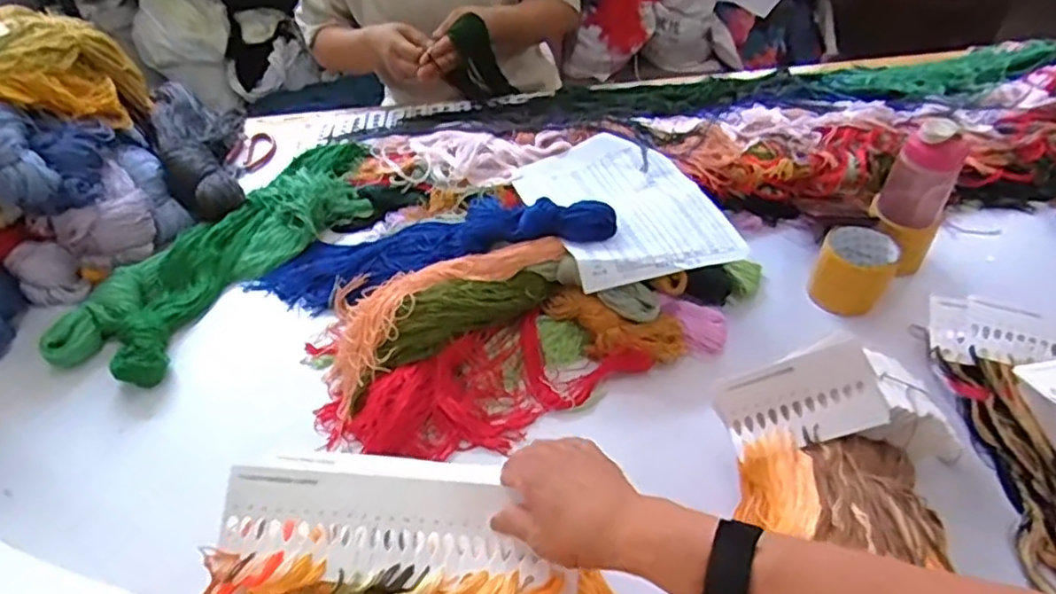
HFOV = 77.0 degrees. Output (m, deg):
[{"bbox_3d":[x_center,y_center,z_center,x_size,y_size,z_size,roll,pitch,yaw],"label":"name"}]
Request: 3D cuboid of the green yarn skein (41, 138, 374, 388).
[{"bbox_3d":[-0.384,-0.075,0.899,0.155,0.052,0.507,23,51,22],"label":"green yarn skein"}]

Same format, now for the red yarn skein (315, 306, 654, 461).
[{"bbox_3d":[-0.048,0.096,0.728,0.348,0.052,0.126,-19,48,-15],"label":"red yarn skein"}]

